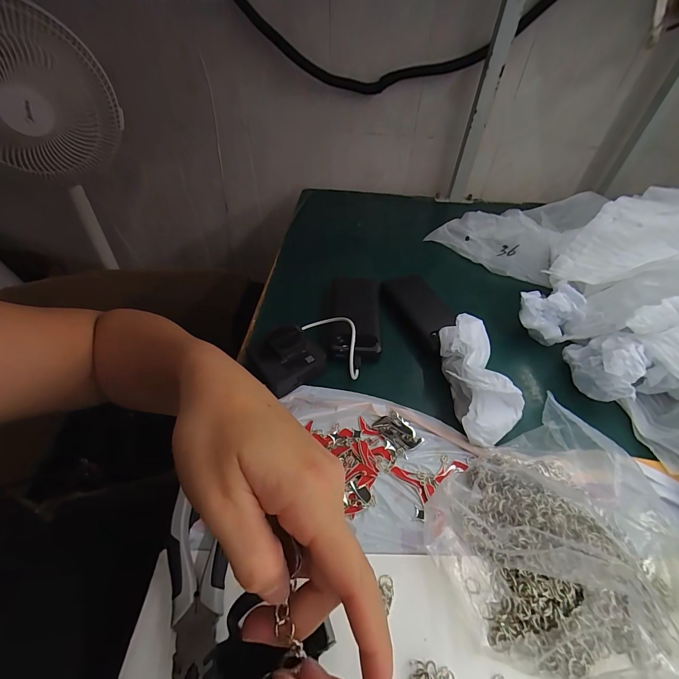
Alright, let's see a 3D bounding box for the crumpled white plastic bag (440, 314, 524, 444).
[{"bbox_3d":[0.159,0.040,0.372,0.067,0.074,0.145,-3,60,-4],"label":"crumpled white plastic bag"}]

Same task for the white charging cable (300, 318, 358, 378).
[{"bbox_3d":[-0.003,-0.006,0.411,0.041,0.039,0.103,-32,56,-27],"label":"white charging cable"}]

